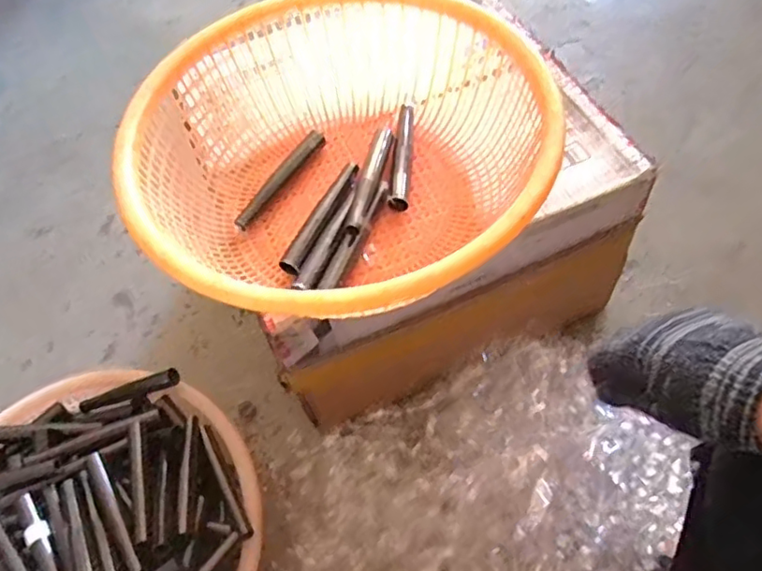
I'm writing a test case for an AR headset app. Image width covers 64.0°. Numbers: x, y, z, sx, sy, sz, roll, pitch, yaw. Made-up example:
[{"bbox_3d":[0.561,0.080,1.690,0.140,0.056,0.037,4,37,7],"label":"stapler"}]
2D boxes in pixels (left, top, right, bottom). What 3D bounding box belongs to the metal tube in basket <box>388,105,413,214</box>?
[{"bbox_3d":[0.023,-0.152,0.680,0.020,0.020,0.162,1,59,7],"label":"metal tube in basket"}]

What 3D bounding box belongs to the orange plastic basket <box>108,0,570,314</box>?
[{"bbox_3d":[-0.042,-0.125,0.620,0.397,0.140,0.393,-29,61,-11],"label":"orange plastic basket"}]

